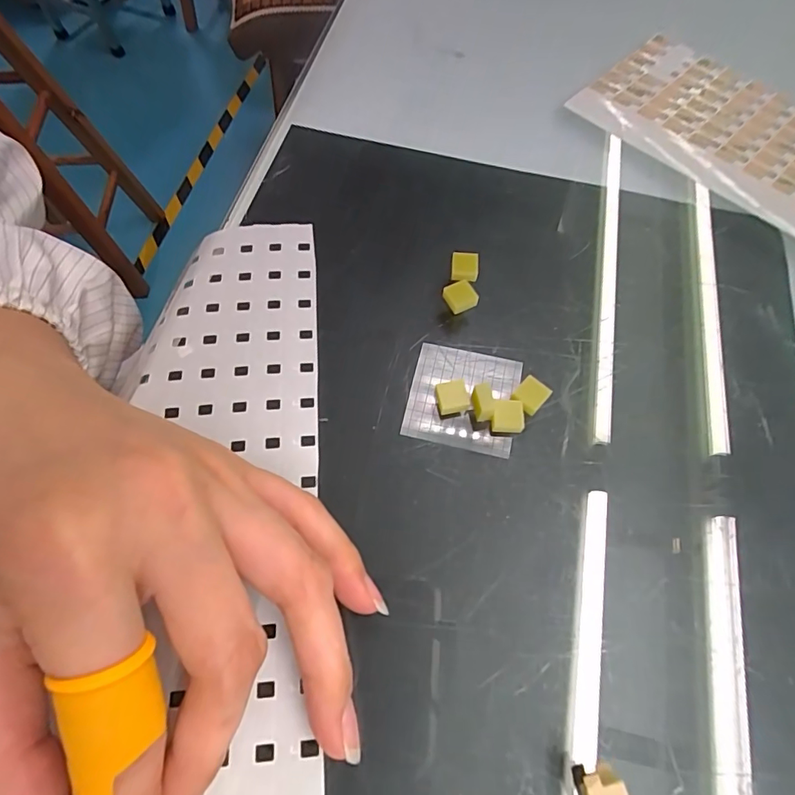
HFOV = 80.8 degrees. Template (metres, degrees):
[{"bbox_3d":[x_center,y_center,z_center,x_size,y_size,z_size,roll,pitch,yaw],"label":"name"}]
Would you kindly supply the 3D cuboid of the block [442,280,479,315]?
[{"bbox_3d":[0.024,-0.040,0.183,0.011,0.006,0.011,-30,69,-13],"label":"block"}]

